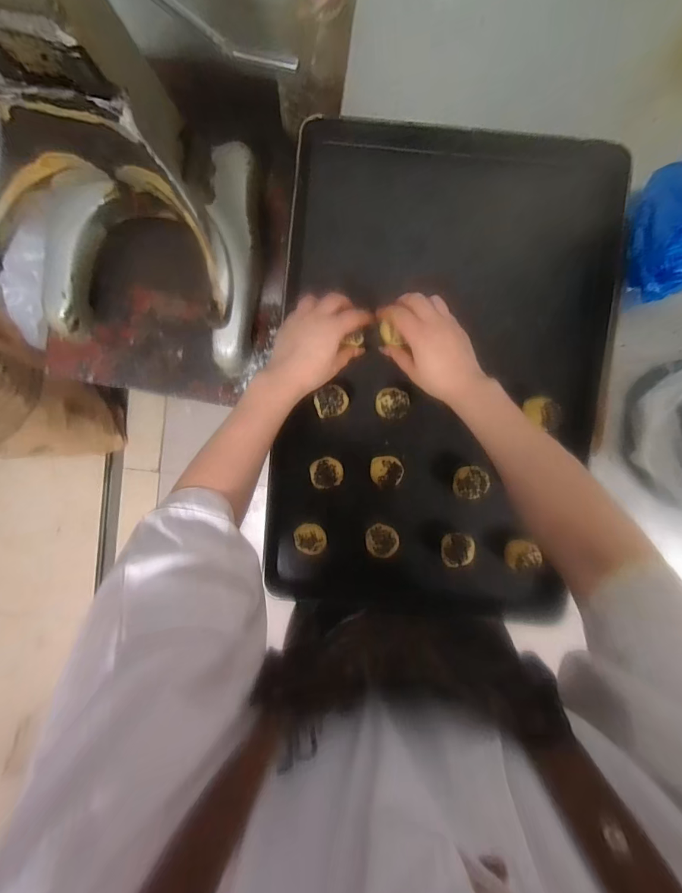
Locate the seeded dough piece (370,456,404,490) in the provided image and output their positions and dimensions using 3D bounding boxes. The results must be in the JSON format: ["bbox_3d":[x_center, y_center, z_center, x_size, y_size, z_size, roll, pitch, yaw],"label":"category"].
[{"bbox_3d":[0.059,0.033,0.518,0.040,0.013,0.040,-6,94,-1],"label":"seeded dough piece"}]

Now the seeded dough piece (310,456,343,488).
[{"bbox_3d":[-0.018,0.034,0.519,0.042,0.015,0.038,-14,94,0],"label":"seeded dough piece"}]

